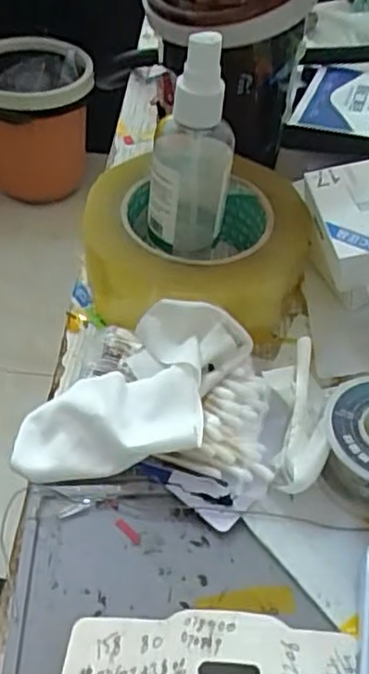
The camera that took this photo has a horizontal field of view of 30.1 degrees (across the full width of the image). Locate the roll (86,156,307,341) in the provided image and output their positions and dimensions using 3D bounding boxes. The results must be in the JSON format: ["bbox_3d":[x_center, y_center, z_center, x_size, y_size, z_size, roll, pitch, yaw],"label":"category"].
[{"bbox_3d":[0.007,-0.049,0.375,0.122,0.050,0.111,3,49,-3],"label":"roll"}]

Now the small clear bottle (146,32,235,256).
[{"bbox_3d":[0.003,-0.083,0.341,0.039,0.127,0.036,8,49,2],"label":"small clear bottle"}]

